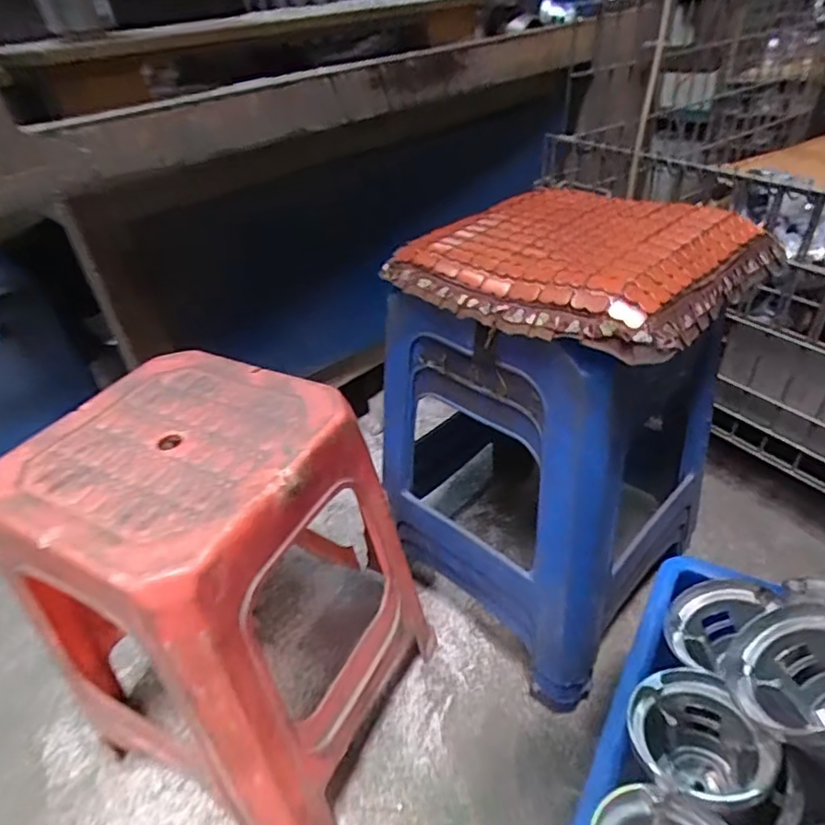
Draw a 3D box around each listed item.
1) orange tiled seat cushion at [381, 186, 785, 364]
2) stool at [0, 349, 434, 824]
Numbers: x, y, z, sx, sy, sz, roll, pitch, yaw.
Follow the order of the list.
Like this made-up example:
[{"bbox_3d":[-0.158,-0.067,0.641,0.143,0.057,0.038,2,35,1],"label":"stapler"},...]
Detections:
[{"bbox_3d":[0.155,-0.155,0.553,0.290,0.043,0.260,28,49,37],"label":"orange tiled seat cushion"},{"bbox_3d":[-0.183,0.200,0.630,0.289,0.429,0.290,14,41,24],"label":"stool"}]

